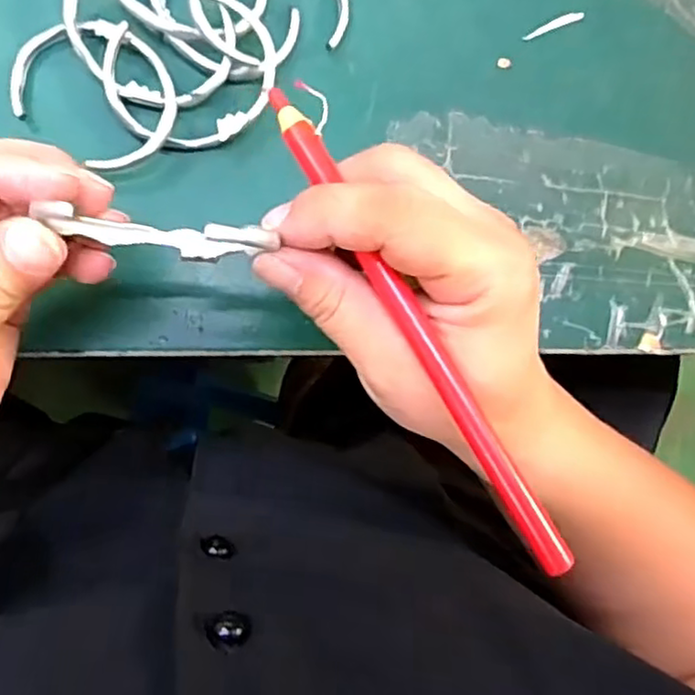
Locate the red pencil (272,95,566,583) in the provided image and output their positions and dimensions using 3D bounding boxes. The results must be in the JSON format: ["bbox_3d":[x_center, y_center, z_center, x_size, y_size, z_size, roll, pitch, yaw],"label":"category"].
[{"bbox_3d":[0.019,-0.008,0.199,0.010,0.008,0.159,-30,87,-8],"label":"red pencil"}]

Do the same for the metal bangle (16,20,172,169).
[{"bbox_3d":[-0.100,-0.103,0.268,0.067,0.014,0.051,36,83,-6],"label":"metal bangle"}]

